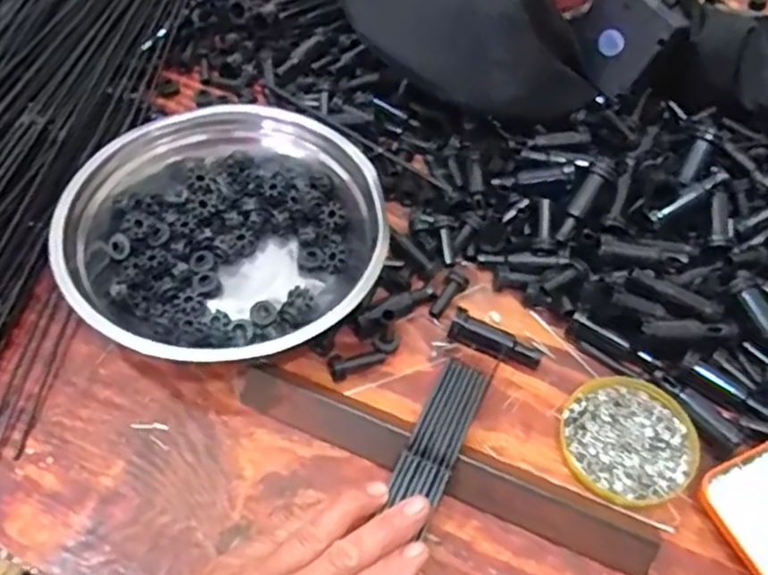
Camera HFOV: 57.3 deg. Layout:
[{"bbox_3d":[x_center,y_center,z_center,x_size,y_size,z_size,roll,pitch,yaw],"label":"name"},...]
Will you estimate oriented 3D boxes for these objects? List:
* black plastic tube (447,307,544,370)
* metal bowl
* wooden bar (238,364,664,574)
[{"bbox_3d":[0.077,0.037,0.483,0.064,0.023,0.020,20,55,12],"label":"black plastic tube"},{"bbox_3d":[-0.110,-0.036,0.494,0.214,0.073,0.204,1,54,-2],"label":"metal bowl"},{"bbox_3d":[0.030,0.107,0.429,0.265,0.017,0.027,22,56,13],"label":"wooden bar"}]

